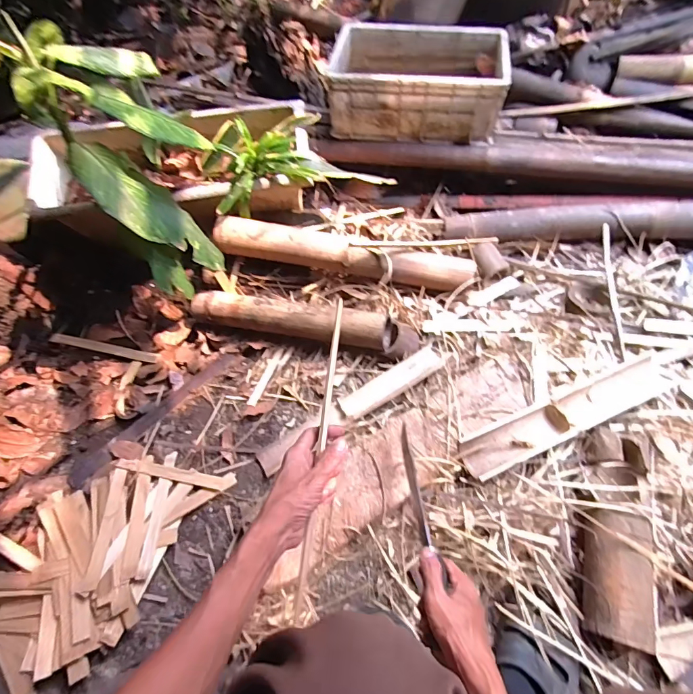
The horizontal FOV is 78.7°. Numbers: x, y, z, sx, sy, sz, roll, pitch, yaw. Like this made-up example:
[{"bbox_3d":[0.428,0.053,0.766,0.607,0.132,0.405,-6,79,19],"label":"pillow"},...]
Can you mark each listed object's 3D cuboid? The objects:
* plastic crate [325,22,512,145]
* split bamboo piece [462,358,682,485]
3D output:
[{"bbox_3d":[0.175,-0.658,1.050,0.400,0.139,0.278,5,57,8],"label":"plastic crate"},{"bbox_3d":[0.379,0.111,0.710,0.410,0.034,0.069,-22,57,-10],"label":"split bamboo piece"}]

